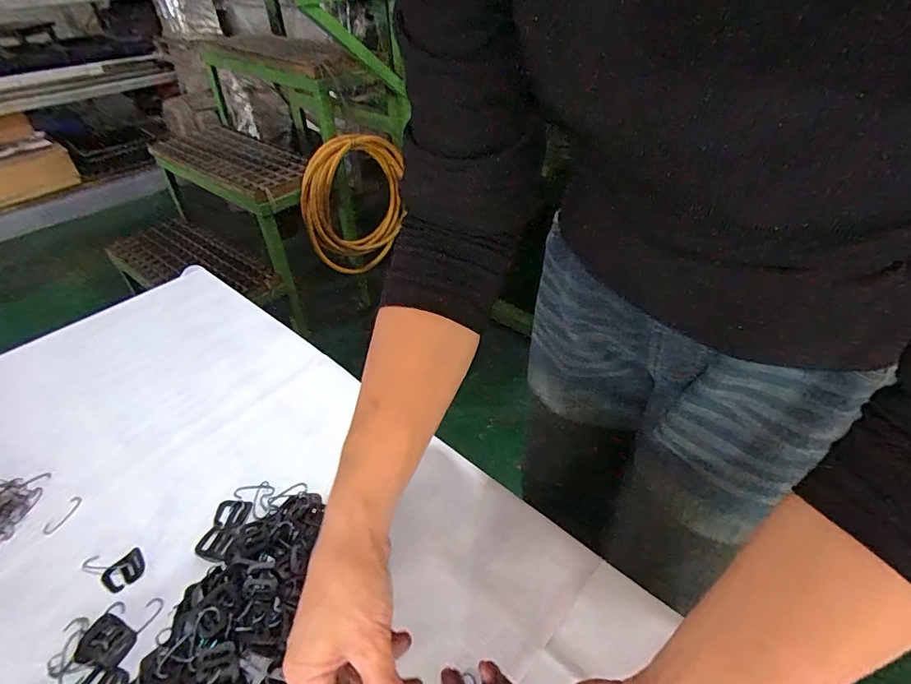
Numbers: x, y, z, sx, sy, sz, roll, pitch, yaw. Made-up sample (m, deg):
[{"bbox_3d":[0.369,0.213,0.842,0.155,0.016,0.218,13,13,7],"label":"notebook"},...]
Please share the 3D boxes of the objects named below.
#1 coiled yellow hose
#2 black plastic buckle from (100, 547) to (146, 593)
[{"bbox_3d":[-0.283,-0.384,1.372,0.109,0.391,0.296,25,48,27],"label":"coiled yellow hose"},{"bbox_3d":[-0.279,0.192,0.396,0.030,0.004,0.033,31,48,32],"label":"black plastic buckle"}]

